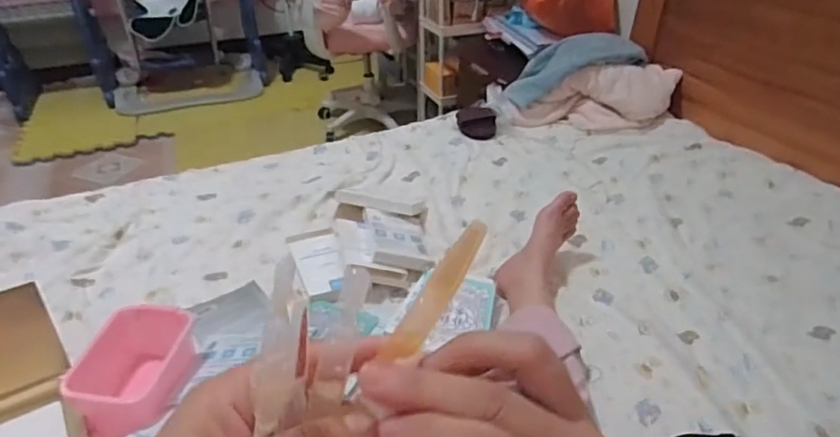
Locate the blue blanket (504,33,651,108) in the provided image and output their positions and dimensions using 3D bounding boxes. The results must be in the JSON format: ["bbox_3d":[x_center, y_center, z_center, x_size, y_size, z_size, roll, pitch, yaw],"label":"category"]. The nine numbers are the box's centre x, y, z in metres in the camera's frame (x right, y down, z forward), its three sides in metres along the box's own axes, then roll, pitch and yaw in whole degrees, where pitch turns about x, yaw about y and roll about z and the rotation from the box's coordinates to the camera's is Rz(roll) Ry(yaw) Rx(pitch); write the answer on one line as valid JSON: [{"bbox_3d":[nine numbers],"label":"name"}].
[{"bbox_3d":[0.406,-0.409,1.542,0.407,0.107,0.185,-24,37,-6],"label":"blue blanket"}]

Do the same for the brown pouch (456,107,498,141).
[{"bbox_3d":[0.146,-0.248,1.476,0.097,0.042,0.132,-2,33,-3],"label":"brown pouch"}]

